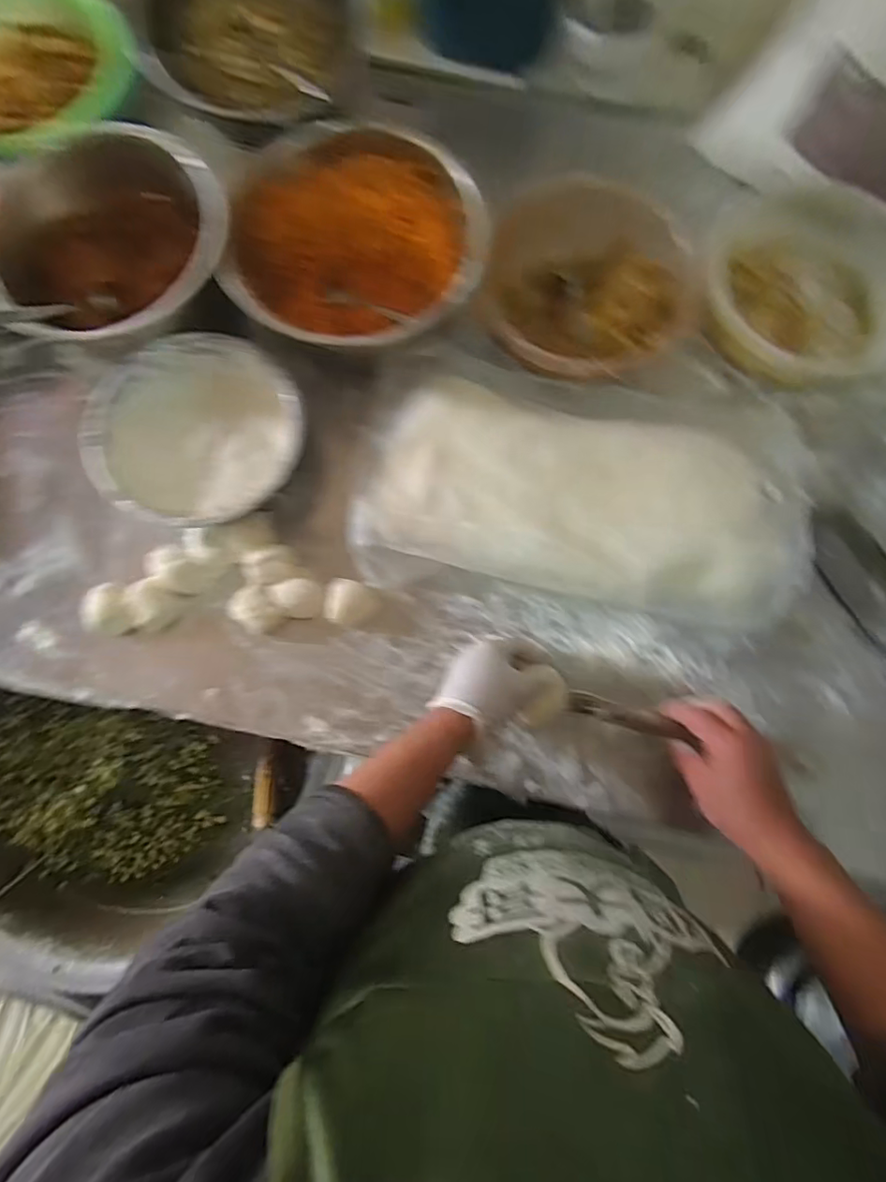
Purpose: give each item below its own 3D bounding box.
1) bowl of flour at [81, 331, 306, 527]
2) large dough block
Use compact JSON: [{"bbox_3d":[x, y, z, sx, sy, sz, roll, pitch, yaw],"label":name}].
[{"bbox_3d":[-0.273,-0.182,0.637,0.224,0.071,0.214,0,80,0],"label":"bowl of flour"},{"bbox_3d":[0.154,-0.103,0.621,0.467,0.047,0.211,13,80,2],"label":"large dough block"}]

